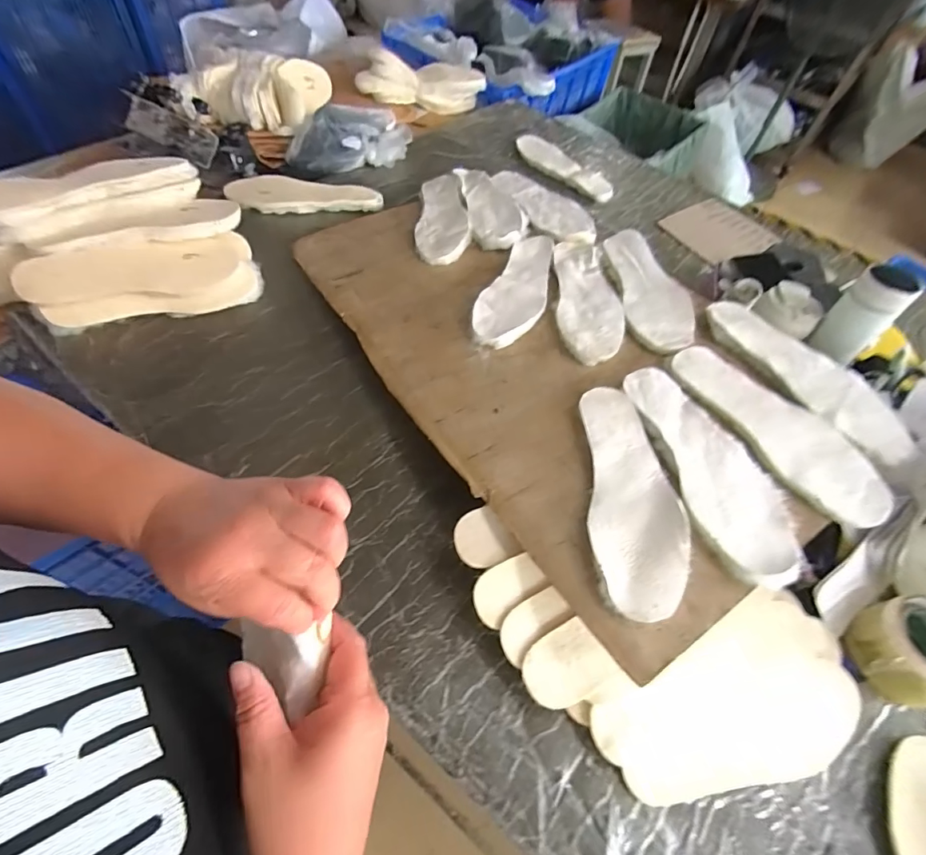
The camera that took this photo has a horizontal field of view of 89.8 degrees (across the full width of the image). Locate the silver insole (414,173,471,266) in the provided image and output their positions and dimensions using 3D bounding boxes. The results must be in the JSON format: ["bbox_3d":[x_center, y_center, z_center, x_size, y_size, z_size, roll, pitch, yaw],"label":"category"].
[{"bbox_3d":[-0.041,-0.390,0.853,0.094,0.019,0.271,-9,54,2],"label":"silver insole"}]

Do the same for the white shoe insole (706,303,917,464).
[{"bbox_3d":[0.431,-0.072,0.586,0.085,0.020,0.277,-23,61,-20],"label":"white shoe insole"}]

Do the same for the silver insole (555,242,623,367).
[{"bbox_3d":[0.187,-0.199,0.702,0.089,0.018,0.265,5,56,-3],"label":"silver insole"}]

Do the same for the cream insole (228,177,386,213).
[{"bbox_3d":[-0.304,-0.450,0.898,0.283,0.024,0.093,-3,56,-8],"label":"cream insole"}]

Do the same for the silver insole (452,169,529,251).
[{"bbox_3d":[0.050,-0.418,0.860,0.102,0.019,0.263,-10,58,-12],"label":"silver insole"}]

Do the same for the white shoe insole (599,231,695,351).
[{"bbox_3d":[0.280,-0.216,0.705,0.095,0.014,0.274,-8,54,7],"label":"white shoe insole"}]

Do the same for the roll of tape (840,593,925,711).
[{"bbox_3d":[0.491,0.242,0.499,0.108,0.081,0.100,3,56,-4],"label":"roll of tape"}]

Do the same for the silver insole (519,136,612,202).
[{"bbox_3d":[0.229,-0.598,1.064,0.271,0.029,0.101,40,61,20],"label":"silver insole"}]

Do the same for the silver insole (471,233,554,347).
[{"bbox_3d":[0.090,-0.219,0.723,0.093,0.019,0.267,23,57,10],"label":"silver insole"}]

